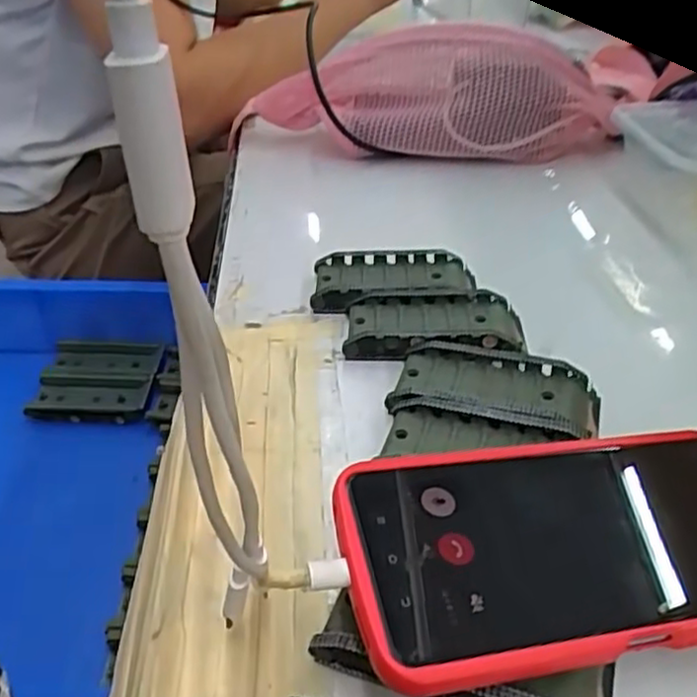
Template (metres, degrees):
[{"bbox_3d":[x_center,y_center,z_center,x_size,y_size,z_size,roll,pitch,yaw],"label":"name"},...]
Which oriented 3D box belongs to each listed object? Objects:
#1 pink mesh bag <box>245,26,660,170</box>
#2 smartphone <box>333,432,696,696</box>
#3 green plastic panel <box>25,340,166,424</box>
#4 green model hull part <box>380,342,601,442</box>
[{"bbox_3d":[0.078,-0.205,0.567,0.313,0.094,0.073,2,38,4],"label":"pink mesh bag"},{"bbox_3d":[0.081,0.069,0.252,0.166,0.010,0.080,-3,43,-14],"label":"smartphone"},{"bbox_3d":[-0.217,0.029,0.611,0.097,0.019,0.083,3,38,3],"label":"green plastic panel"},{"bbox_3d":[0.072,0.018,0.341,0.095,0.013,0.047,11,40,16],"label":"green model hull part"}]

